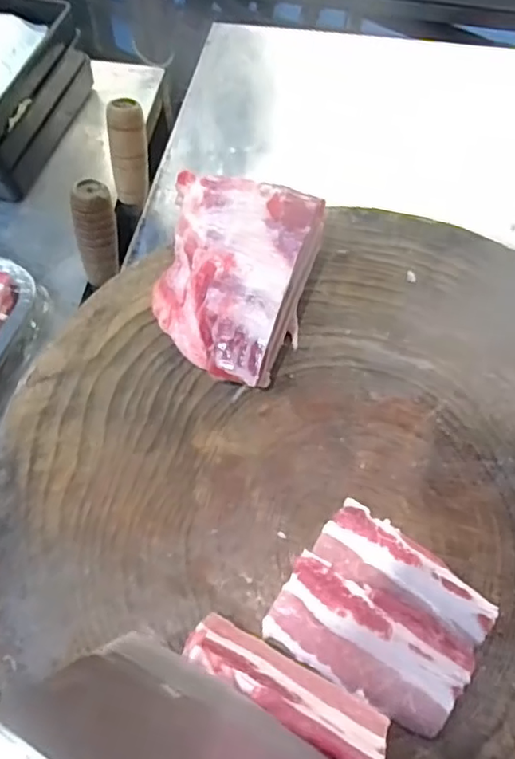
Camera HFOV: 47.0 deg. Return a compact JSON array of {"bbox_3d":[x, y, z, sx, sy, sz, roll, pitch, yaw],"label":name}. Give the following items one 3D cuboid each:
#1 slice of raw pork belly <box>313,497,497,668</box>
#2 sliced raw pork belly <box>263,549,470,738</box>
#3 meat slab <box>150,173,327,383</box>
[{"bbox_3d":[0.076,0.105,0.311,0.093,0.009,0.039,37,68,18],"label":"slice of raw pork belly"},{"bbox_3d":[0.052,0.132,0.293,0.096,0.012,0.045,33,67,16],"label":"sliced raw pork belly"},{"bbox_3d":[-0.020,-0.065,0.370,0.093,0.054,0.128,19,64,10],"label":"meat slab"}]

